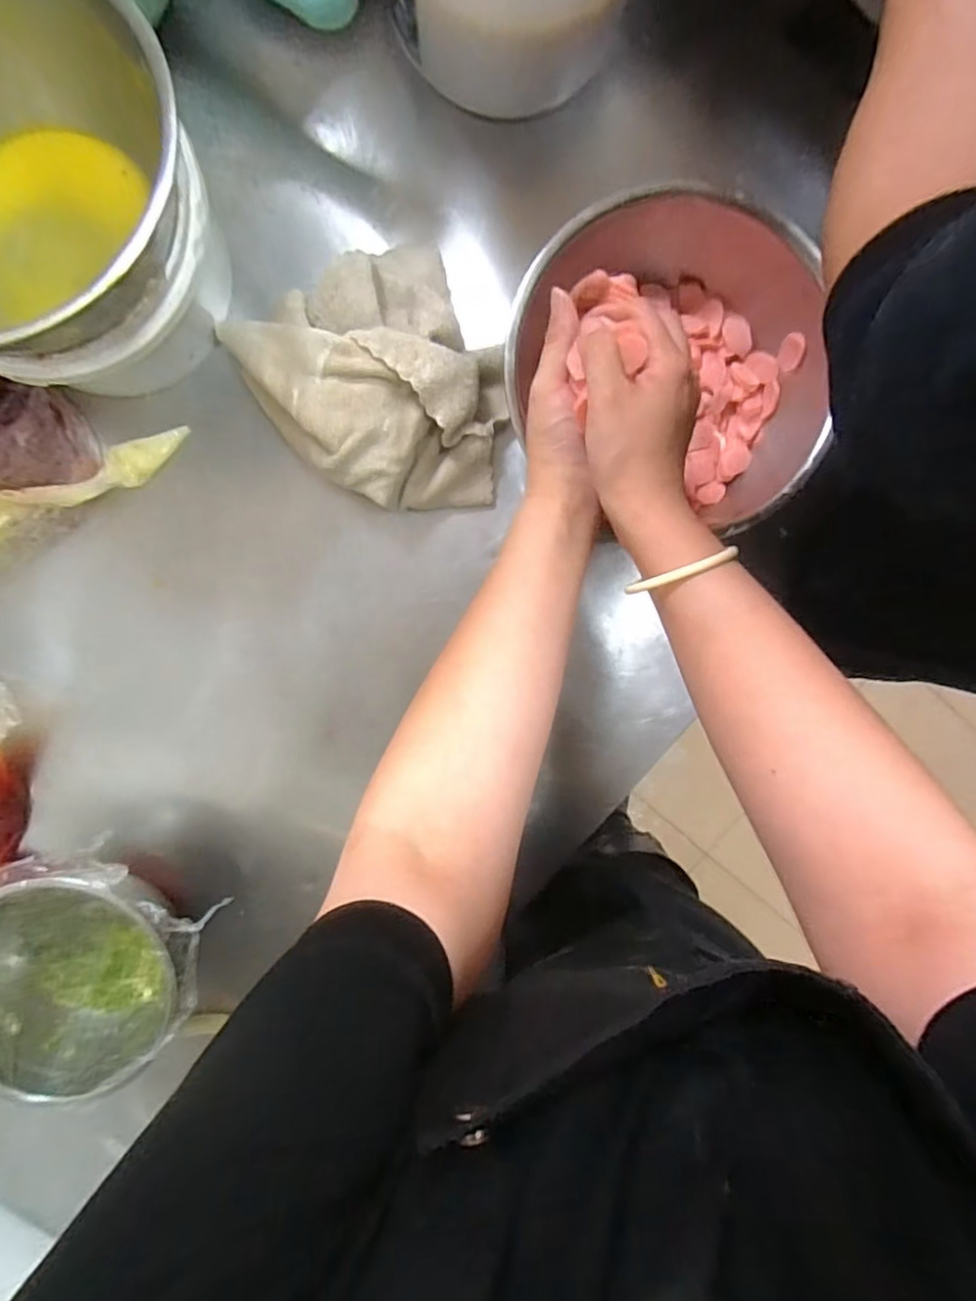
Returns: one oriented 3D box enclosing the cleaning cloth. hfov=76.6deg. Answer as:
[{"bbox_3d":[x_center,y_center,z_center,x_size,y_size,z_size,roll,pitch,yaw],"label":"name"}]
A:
[{"bbox_3d":[-0.072,-0.192,0.458,0.167,0.077,0.189,-33,97,3],"label":"cleaning cloth"}]

